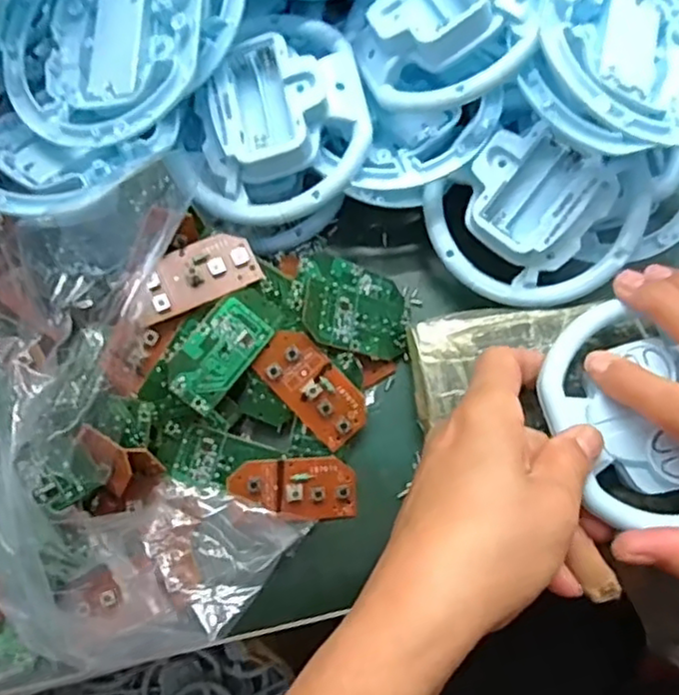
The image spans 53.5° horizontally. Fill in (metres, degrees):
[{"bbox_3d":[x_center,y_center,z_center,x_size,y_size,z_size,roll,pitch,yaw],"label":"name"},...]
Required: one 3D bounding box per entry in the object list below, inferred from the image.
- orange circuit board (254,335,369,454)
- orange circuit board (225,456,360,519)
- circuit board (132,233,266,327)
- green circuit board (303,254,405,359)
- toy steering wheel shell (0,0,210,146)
[{"bbox_3d":[-0.012,0.019,0.321,0.028,0.006,0.058,-42,94,-9],"label":"orange circuit board"},{"bbox_3d":[-0.022,0.068,0.320,0.058,0.012,0.029,-5,77,-1],"label":"orange circuit board"},{"bbox_3d":[-0.069,-0.034,0.314,0.061,0.008,0.028,-25,78,-6],"label":"circuit board"},{"bbox_3d":[0.009,-0.021,0.332,0.056,0.009,0.046,16,61,-27],"label":"green circuit board"},{"bbox_3d":[-0.107,-0.143,0.304,0.095,0.029,0.100,0,77,0],"label":"toy steering wheel shell"}]

